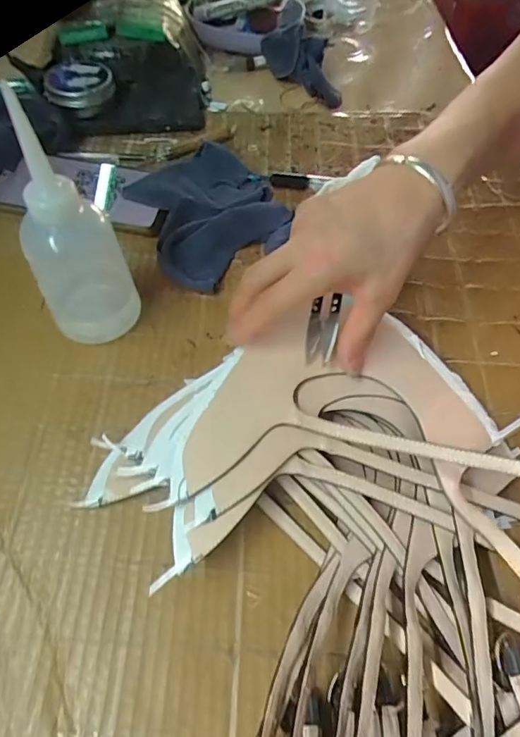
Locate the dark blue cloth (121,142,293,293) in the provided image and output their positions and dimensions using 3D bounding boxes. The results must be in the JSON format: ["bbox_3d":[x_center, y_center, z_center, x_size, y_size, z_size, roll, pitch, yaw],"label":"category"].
[{"bbox_3d":[-0.043,-0.139,0.421,0.120,0.022,0.140,-25,63,-16],"label":"dark blue cloth"}]

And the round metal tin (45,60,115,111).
[{"bbox_3d":[-0.183,-0.288,0.485,0.067,0.022,0.074,-9,59,-8],"label":"round metal tin"}]

